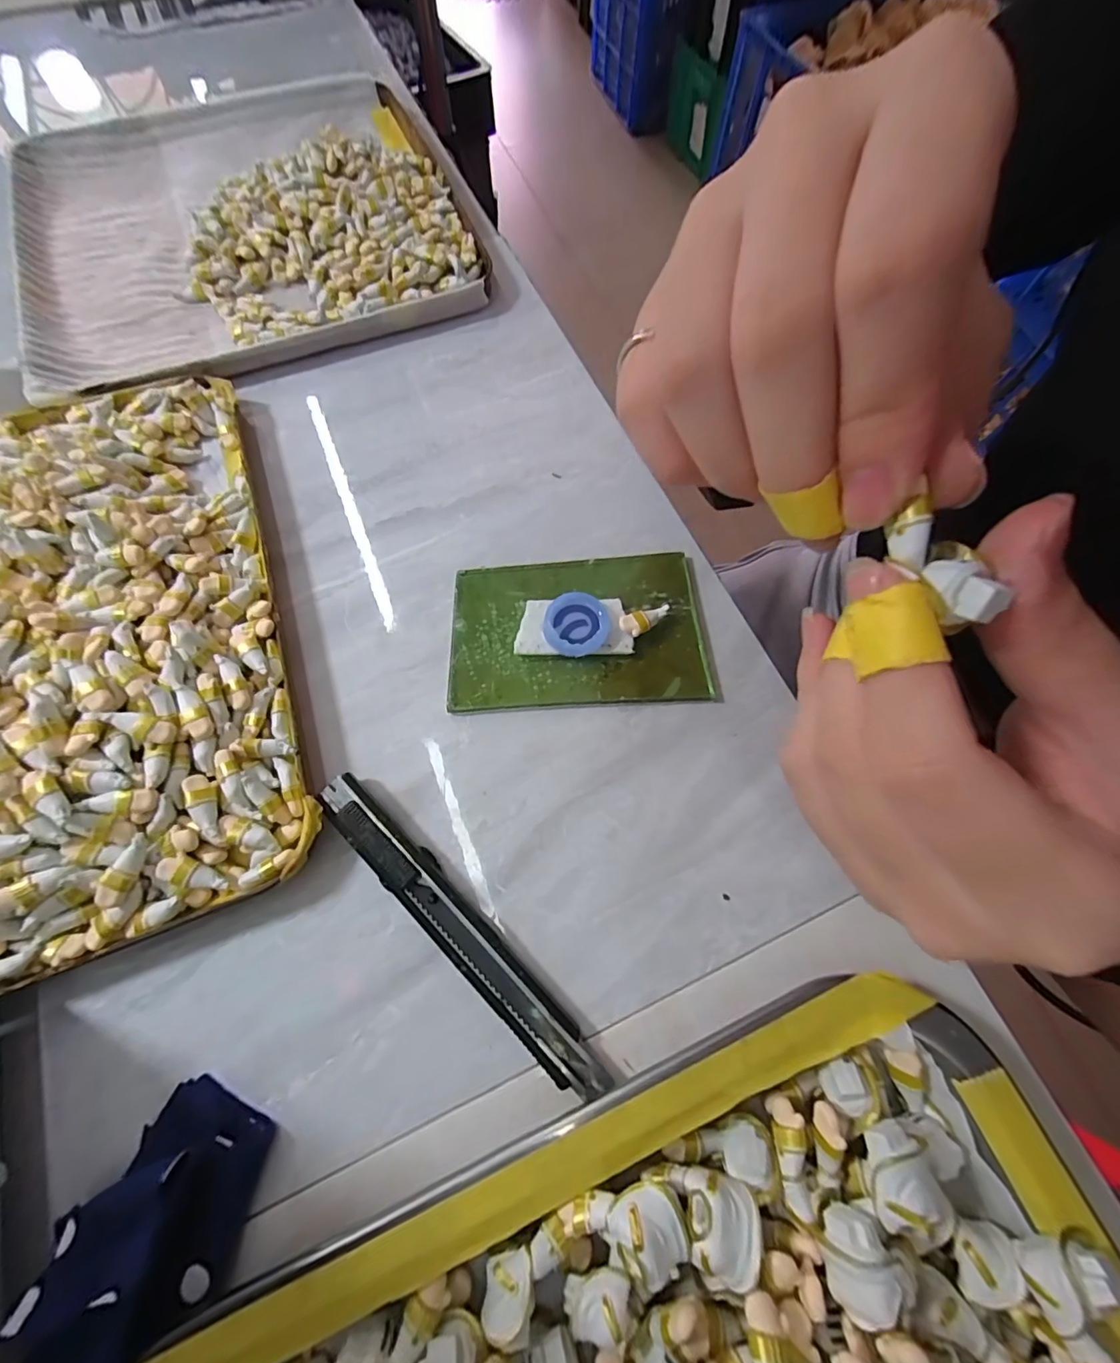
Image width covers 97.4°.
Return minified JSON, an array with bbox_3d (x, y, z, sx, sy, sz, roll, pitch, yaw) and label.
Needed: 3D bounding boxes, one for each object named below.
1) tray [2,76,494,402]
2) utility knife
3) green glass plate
[{"bbox_3d":[-0.186,-0.271,0.284,0.237,0.027,0.237,-24,73,-9],"label":"tray"},{"bbox_3d":[-0.036,0.082,0.166,0.015,0.010,0.130,-43,77,-14],"label":"utility knife"},{"bbox_3d":[0.007,-0.023,0.203,0.103,0.009,0.066,-3,69,-2],"label":"green glass plate"}]

